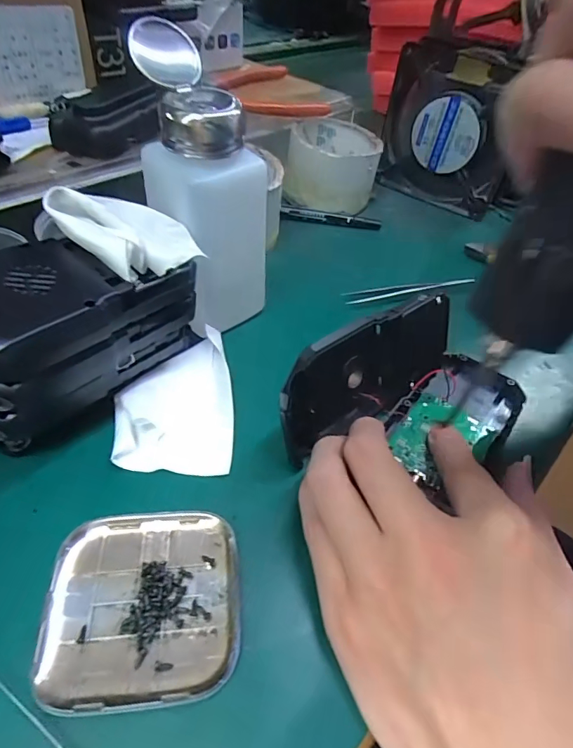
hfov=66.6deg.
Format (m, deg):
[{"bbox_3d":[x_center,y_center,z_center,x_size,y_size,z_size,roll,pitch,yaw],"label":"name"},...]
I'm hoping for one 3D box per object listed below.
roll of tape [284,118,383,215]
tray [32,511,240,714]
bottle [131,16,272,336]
[{"bbox_3d":[0.042,-0.189,0.404,0.079,0.061,0.079,9,48,2],"label":"roll of tape"},{"bbox_3d":[-0.056,0.090,0.173,0.071,0.007,0.068,-2,48,-8],"label":"tray"},{"bbox_3d":[-0.040,-0.086,0.240,0.058,0.123,0.046,-23,54,-24],"label":"bottle"}]

